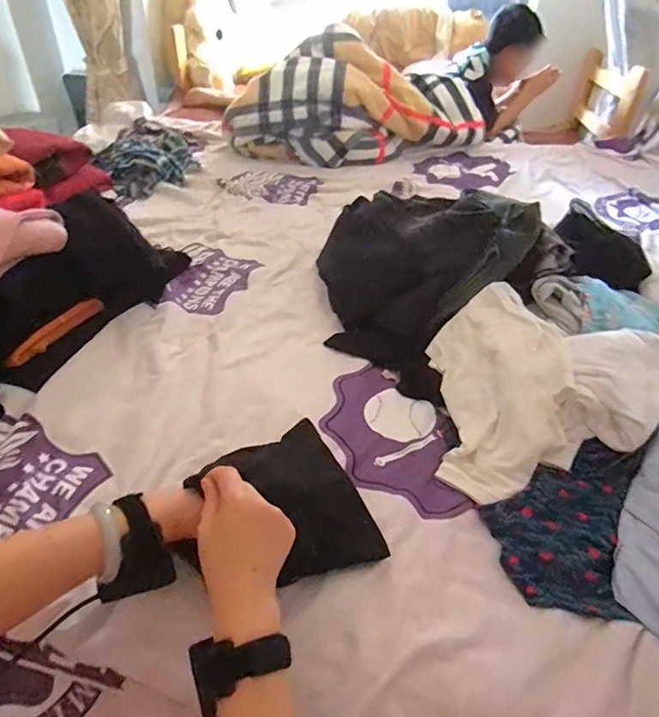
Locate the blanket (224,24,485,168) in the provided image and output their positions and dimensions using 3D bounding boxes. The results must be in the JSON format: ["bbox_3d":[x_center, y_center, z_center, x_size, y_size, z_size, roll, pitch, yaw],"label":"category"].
[{"bbox_3d":[0.101,-0.821,1.552,0.835,0.318,0.286,-10,40,-15],"label":"blanket"}]

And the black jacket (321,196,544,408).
[{"bbox_3d":[0.107,-0.175,0.860,0.416,0.202,0.328,29,46,28],"label":"black jacket"}]

